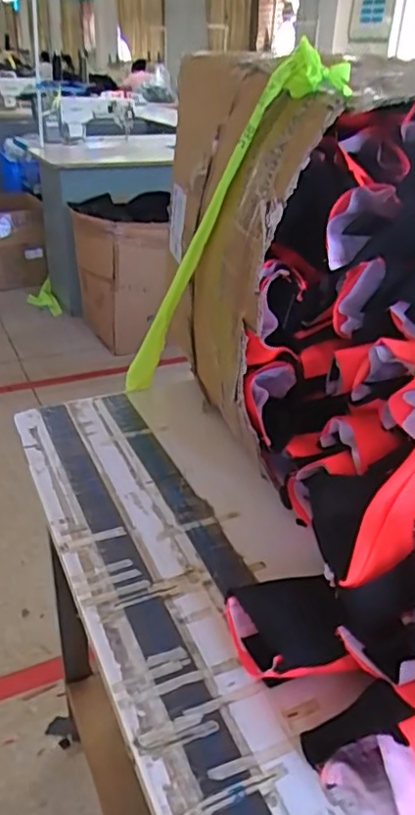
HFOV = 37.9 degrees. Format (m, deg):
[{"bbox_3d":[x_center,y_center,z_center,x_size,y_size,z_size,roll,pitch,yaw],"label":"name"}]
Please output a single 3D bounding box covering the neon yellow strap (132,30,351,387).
[{"bbox_3d":[-0.005,-0.167,0.745,0.046,0.551,0.080,-26,71,-39],"label":"neon yellow strap"}]

